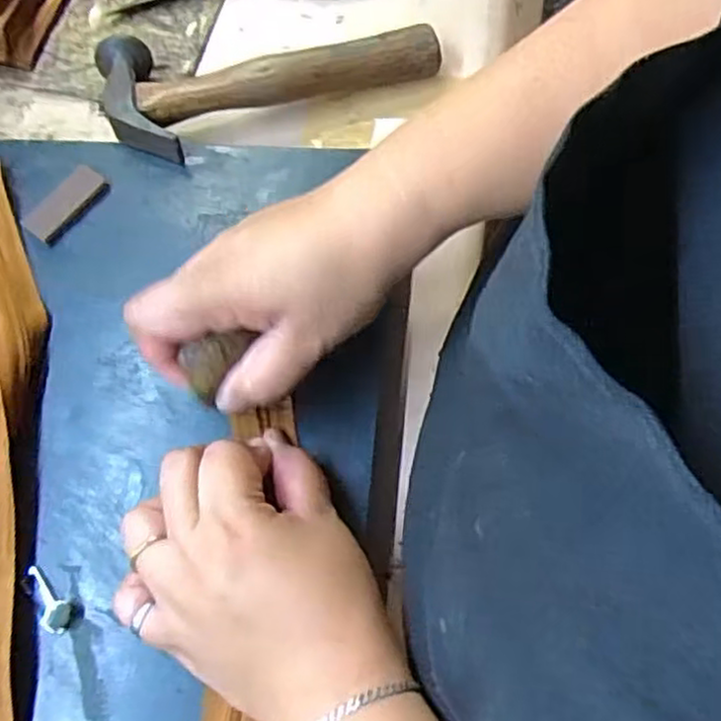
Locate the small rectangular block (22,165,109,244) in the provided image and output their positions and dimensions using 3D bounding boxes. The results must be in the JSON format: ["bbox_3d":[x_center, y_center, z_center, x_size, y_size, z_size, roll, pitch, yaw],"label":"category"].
[{"bbox_3d":[-0.166,-0.089,0.406,0.024,0.004,0.048,39,76,13],"label":"small rectangular block"}]

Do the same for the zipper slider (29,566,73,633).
[{"bbox_3d":[-0.146,0.111,0.337,0.013,0.009,0.033,-36,61,-11],"label":"zipper slider"}]

